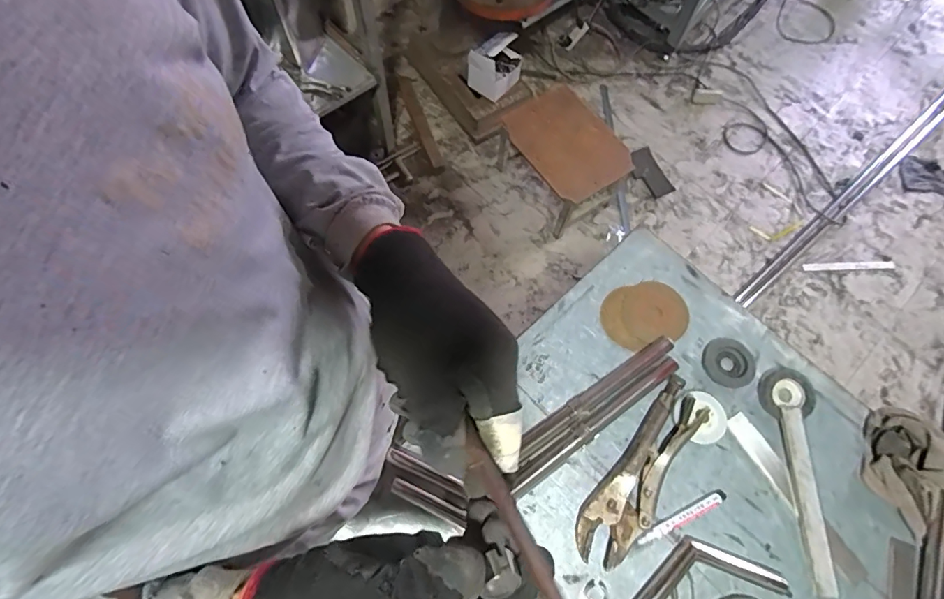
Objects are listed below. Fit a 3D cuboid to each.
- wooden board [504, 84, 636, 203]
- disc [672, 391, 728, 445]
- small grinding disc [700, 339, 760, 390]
[{"bbox_3d":[0.296,-0.496,1.481,0.280,0.025,0.403,-30,67,-12],"label":"wooden board"},{"bbox_3d":[0.267,0.134,0.549,0.061,0.015,0.060,1,68,-1],"label":"disc"},{"bbox_3d":[0.310,0.077,0.572,0.058,0.009,0.060,1,68,-1],"label":"small grinding disc"}]

